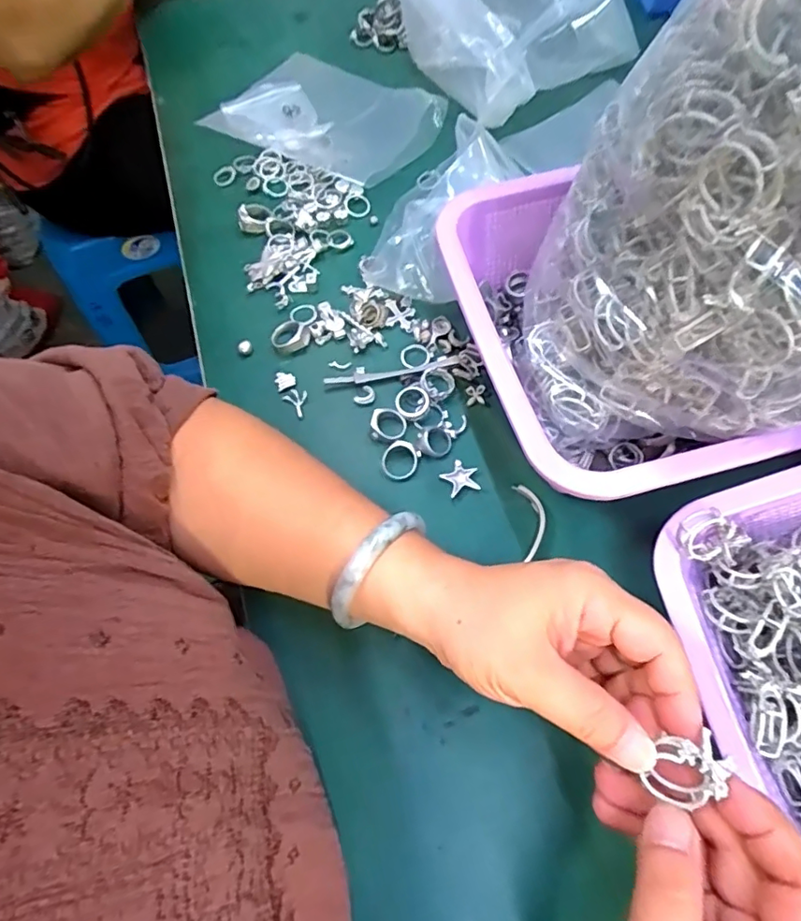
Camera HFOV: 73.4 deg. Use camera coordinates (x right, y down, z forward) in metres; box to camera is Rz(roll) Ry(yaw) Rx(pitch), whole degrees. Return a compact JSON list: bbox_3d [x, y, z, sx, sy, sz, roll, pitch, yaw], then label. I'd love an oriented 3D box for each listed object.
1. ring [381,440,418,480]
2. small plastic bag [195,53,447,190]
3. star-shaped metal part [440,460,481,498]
[{"bbox_3d":[-0.001,0.000,0.354,0.024,0.004,0.024,-1,84,5],"label":"ring"},{"bbox_3d":[-0.072,-0.327,0.509,0.197,0.024,0.142,32,68,15],"label":"small plastic bag"},{"bbox_3d":[0.039,0.012,0.348,0.022,0.006,0.021,-23,66,-8],"label":"star-shaped metal part"}]

